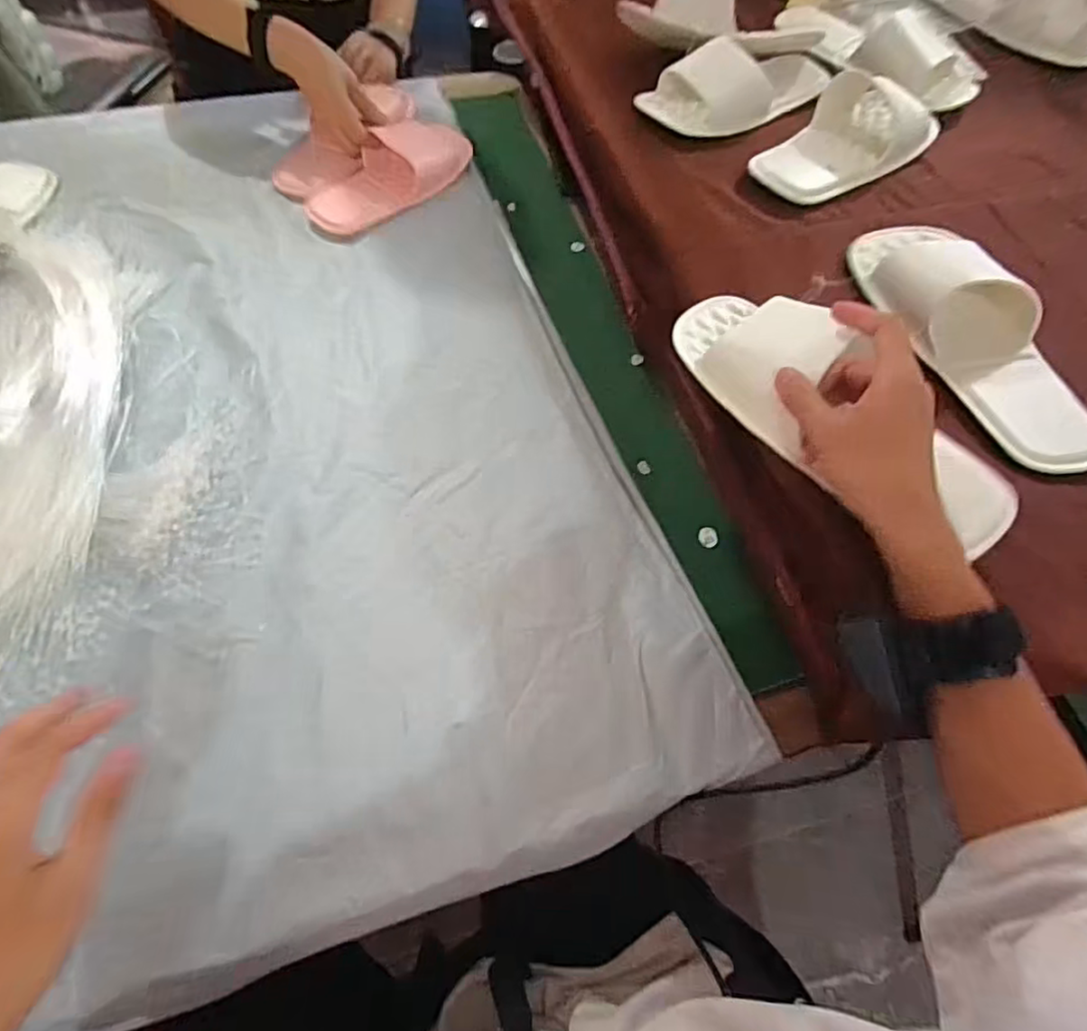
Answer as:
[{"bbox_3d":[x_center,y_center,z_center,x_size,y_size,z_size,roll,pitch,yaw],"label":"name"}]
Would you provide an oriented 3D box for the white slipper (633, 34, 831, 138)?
[{"bbox_3d":[0.215,-0.456,0.681,0.215,0.070,0.082,-14,64,-11],"label":"white slipper"}]

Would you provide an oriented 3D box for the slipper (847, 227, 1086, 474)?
[{"bbox_3d":[0.354,-0.157,0.514,0.107,0.055,0.274,-19,65,-13],"label":"slipper"}]

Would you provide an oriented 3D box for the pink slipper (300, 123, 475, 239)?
[{"bbox_3d":[-0.177,-0.398,0.733,0.205,0.049,0.076,-34,69,-20],"label":"pink slipper"}]

